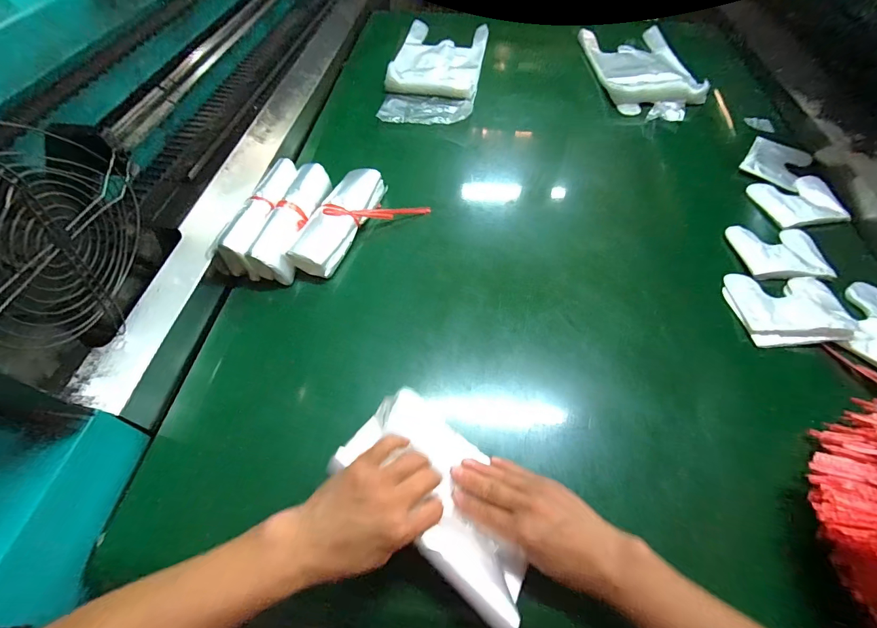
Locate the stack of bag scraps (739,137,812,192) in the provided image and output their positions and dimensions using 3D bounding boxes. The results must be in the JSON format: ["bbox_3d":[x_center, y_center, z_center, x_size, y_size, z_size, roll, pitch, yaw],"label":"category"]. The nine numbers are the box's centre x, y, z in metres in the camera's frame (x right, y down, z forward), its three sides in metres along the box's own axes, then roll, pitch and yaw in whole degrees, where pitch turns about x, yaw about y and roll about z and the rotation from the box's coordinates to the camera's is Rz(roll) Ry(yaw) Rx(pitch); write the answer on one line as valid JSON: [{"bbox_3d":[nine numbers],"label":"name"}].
[{"bbox_3d":[0.590,-0.266,0.653,0.091,0.015,0.115,36,63,20],"label":"stack of bag scraps"}]

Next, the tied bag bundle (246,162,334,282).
[{"bbox_3d":[-0.214,-0.148,0.574,0.063,0.048,0.213,8,57,4],"label":"tied bag bundle"}]

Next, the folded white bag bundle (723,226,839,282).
[{"bbox_3d":[0.509,-0.094,0.556,0.119,0.018,0.102,4,57,1],"label":"folded white bag bundle"}]

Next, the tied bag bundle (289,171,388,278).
[{"bbox_3d":[-0.150,-0.146,0.586,0.070,0.048,0.209,17,58,10],"label":"tied bag bundle"}]

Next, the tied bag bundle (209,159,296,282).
[{"bbox_3d":[-0.262,-0.152,0.570,0.047,0.063,0.211,10,57,5],"label":"tied bag bundle"}]

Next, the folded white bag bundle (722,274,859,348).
[{"bbox_3d":[0.466,-0.015,0.500,0.124,0.028,0.113,0,57,-2],"label":"folded white bag bundle"}]

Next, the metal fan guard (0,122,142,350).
[{"bbox_3d":[-0.309,-0.070,0.297,0.035,0.183,0.201,3,57,0],"label":"metal fan guard"}]

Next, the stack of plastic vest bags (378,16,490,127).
[{"bbox_3d":[-0.003,-0.557,0.845,0.193,0.029,0.417,9,57,4],"label":"stack of plastic vest bags"}]

